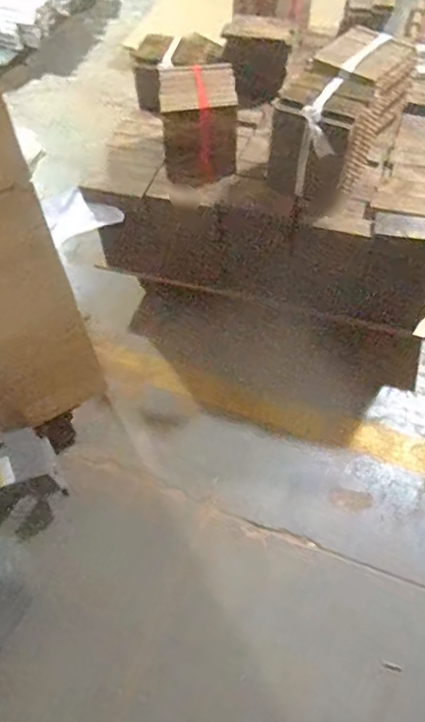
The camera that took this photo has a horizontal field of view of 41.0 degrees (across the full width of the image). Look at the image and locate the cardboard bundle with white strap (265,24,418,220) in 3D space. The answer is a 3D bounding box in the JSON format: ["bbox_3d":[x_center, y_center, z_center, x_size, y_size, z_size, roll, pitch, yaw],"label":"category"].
[{"bbox_3d":[0.349,-0.669,1.528,0.231,0.254,0.524,23,59,18],"label":"cardboard bundle with white strap"}]

